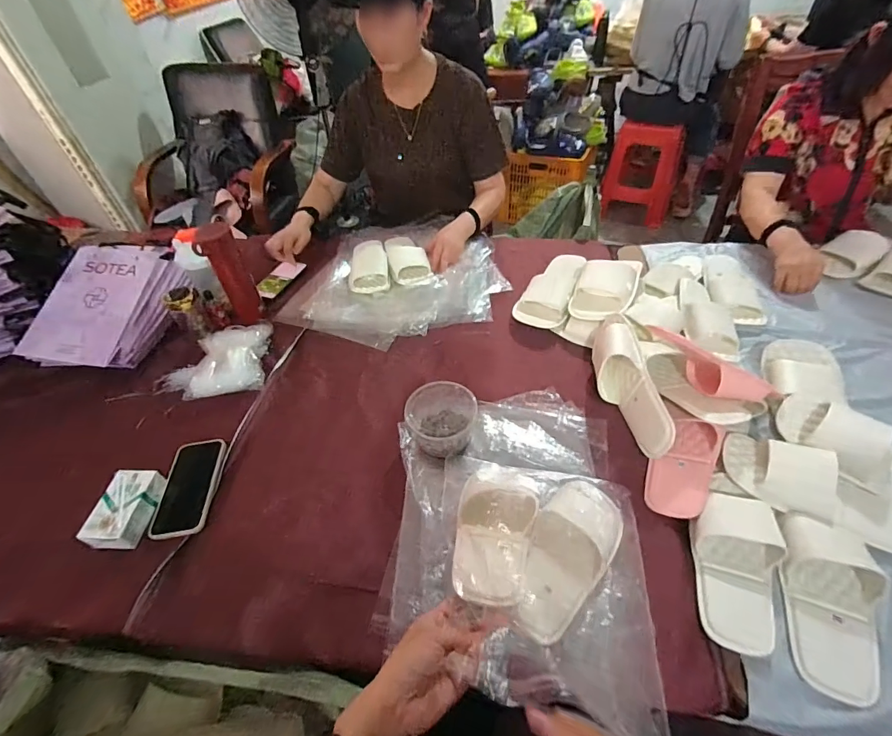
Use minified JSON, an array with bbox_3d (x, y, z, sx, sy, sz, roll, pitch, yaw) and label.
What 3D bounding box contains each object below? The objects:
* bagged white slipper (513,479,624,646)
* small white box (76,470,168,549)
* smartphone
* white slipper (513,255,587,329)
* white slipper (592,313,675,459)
[{"bbox_3d":[0.158,0.245,0.557,0.097,0.072,0.217,29,55,29],"label":"bagged white slipper"},{"bbox_3d":[-0.499,0.217,0.655,0.070,0.038,0.116,-1,46,4],"label":"small white box"},{"bbox_3d":[-0.419,0.193,0.693,0.089,0.015,0.164,-6,46,-1],"label":"smartphone"},{"bbox_3d":[0.240,-0.183,0.948,0.111,0.044,0.231,19,51,21],"label":"white slipper"},{"bbox_3d":[0.306,0.016,0.722,0.065,0.083,0.275,-3,46,2],"label":"white slipper"}]

